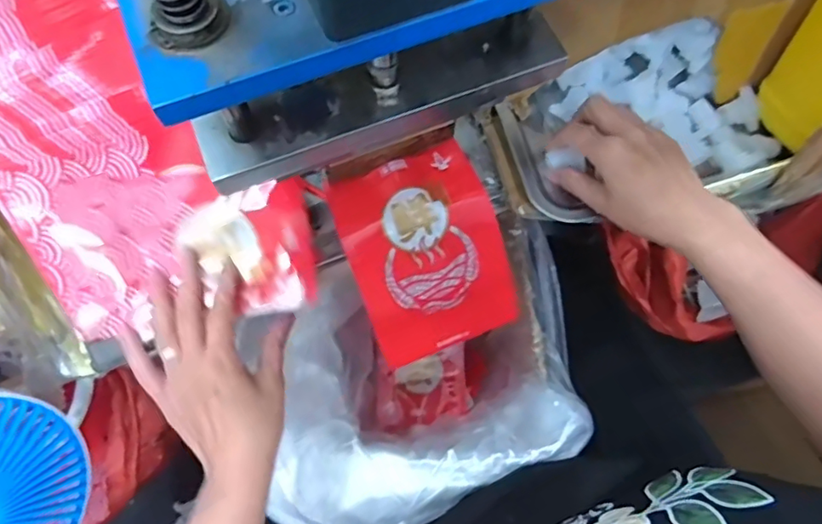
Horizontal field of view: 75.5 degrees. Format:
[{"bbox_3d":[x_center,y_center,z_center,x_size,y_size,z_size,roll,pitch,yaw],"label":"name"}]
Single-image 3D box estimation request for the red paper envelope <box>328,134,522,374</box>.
[{"bbox_3d":[0.012,-0.004,0.419,0.116,0.030,0.153,-22,104,-7],"label":"red paper envelope"}]

